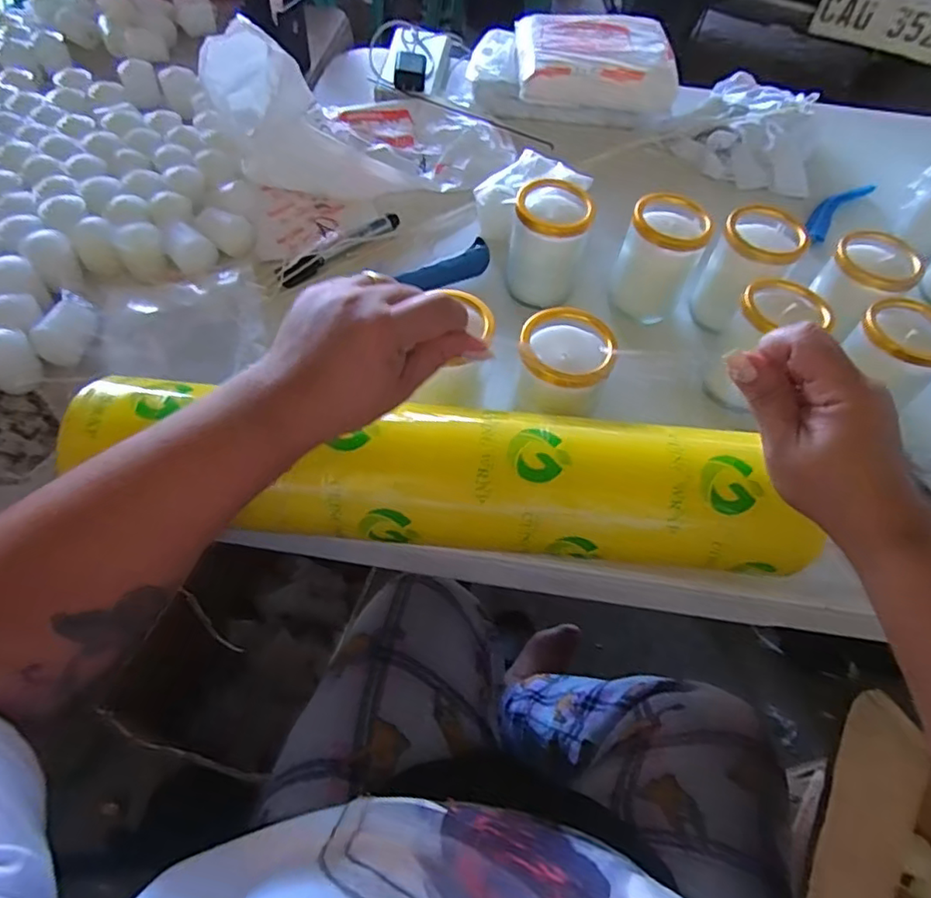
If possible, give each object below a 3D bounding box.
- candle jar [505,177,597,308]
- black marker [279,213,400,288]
[{"bbox_3d":[0.074,-0.183,0.532,0.067,0.092,0.063,1,57,-2],"label":"candle jar"},{"bbox_3d":[-0.122,-0.199,0.577,0.139,0.019,0.015,-37,66,-24],"label":"black marker"}]

